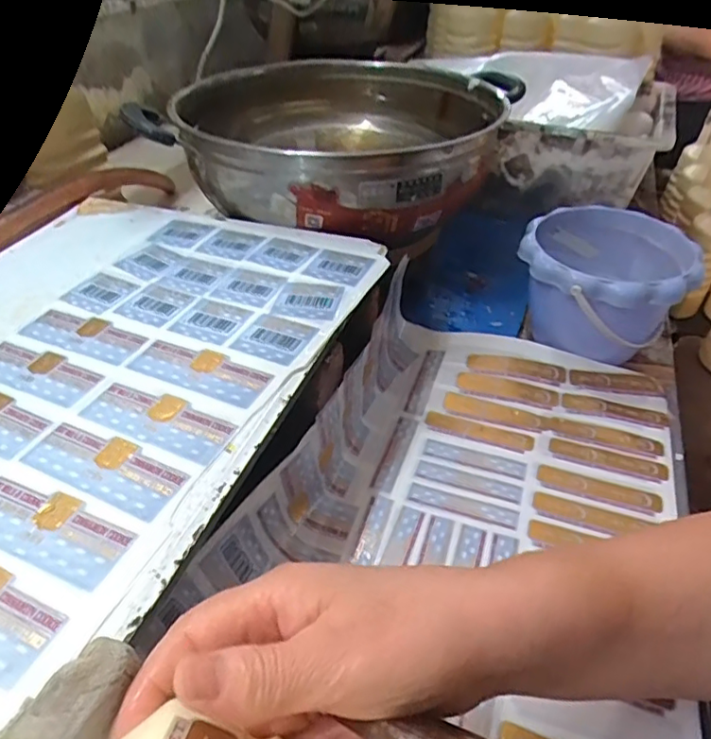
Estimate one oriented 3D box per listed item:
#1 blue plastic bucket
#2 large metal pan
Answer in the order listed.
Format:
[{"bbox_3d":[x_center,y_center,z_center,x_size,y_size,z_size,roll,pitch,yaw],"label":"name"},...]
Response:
[{"bbox_3d":[0.241,-0.076,0.575,0.146,0.118,0.151,-1,42,1],"label":"blue plastic bucket"},{"bbox_3d":[0.002,-0.255,0.600,0.290,0.076,0.347,16,45,18],"label":"large metal pan"}]

